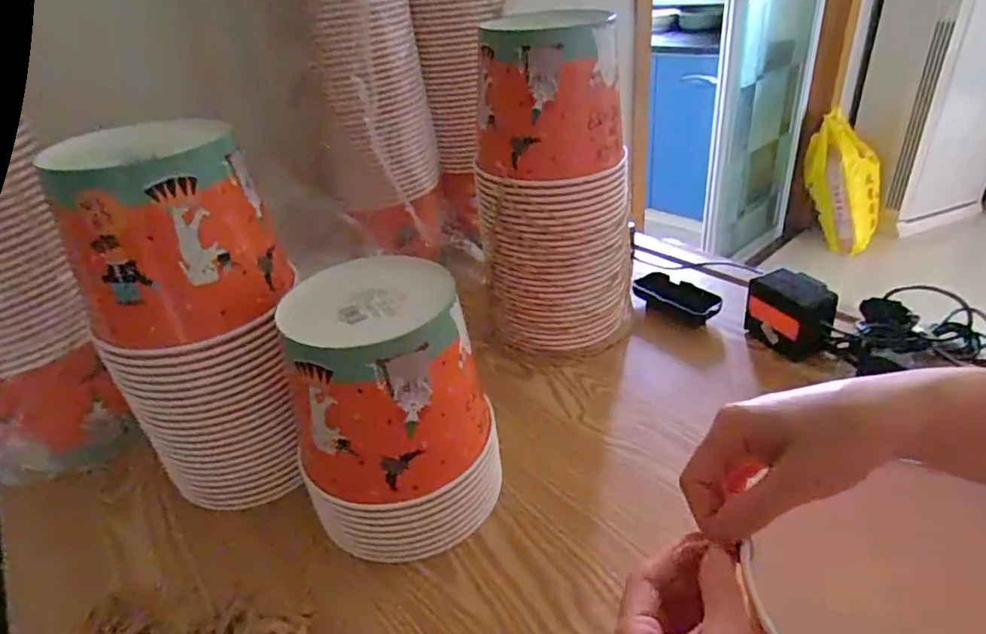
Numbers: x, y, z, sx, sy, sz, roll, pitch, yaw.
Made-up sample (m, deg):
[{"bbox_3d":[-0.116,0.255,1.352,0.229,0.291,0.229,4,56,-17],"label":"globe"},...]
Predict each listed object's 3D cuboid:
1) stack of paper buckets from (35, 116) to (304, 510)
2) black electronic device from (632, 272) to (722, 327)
[{"bbox_3d":[-0.231,0.002,0.468,0.148,0.293,0.116,-27,38,-30],"label":"stack of paper buckets"},{"bbox_3d":[0.225,-0.021,0.699,0.059,0.025,0.104,-30,40,-33],"label":"black electronic device"}]

